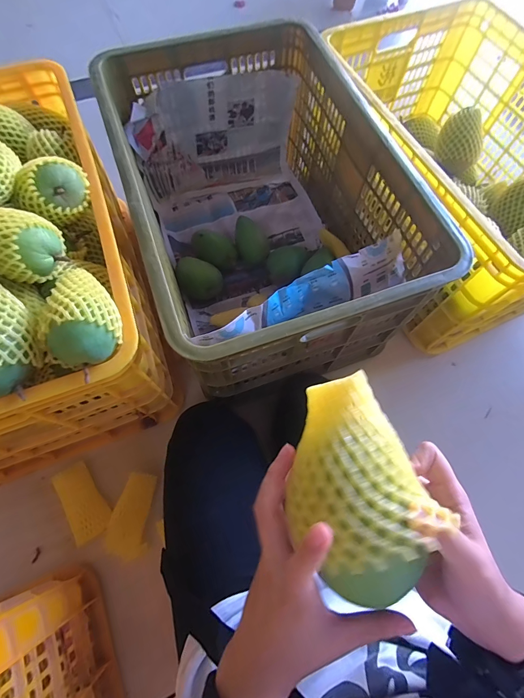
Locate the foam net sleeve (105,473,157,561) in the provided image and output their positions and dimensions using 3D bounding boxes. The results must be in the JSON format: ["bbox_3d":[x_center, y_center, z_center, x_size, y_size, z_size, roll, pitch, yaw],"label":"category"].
[{"bbox_3d":[-0.217,0.277,0.558,0.061,0.029,0.123,6,69,1],"label":"foam net sleeve"}]

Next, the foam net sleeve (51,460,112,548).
[{"bbox_3d":[-0.312,0.265,0.577,0.057,0.034,0.123,-27,72,-11],"label":"foam net sleeve"}]

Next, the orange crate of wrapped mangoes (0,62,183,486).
[{"bbox_3d":[-0.420,-0.138,0.522,0.393,0.369,0.570,-19,71,-9],"label":"orange crate of wrapped mangoes"}]

